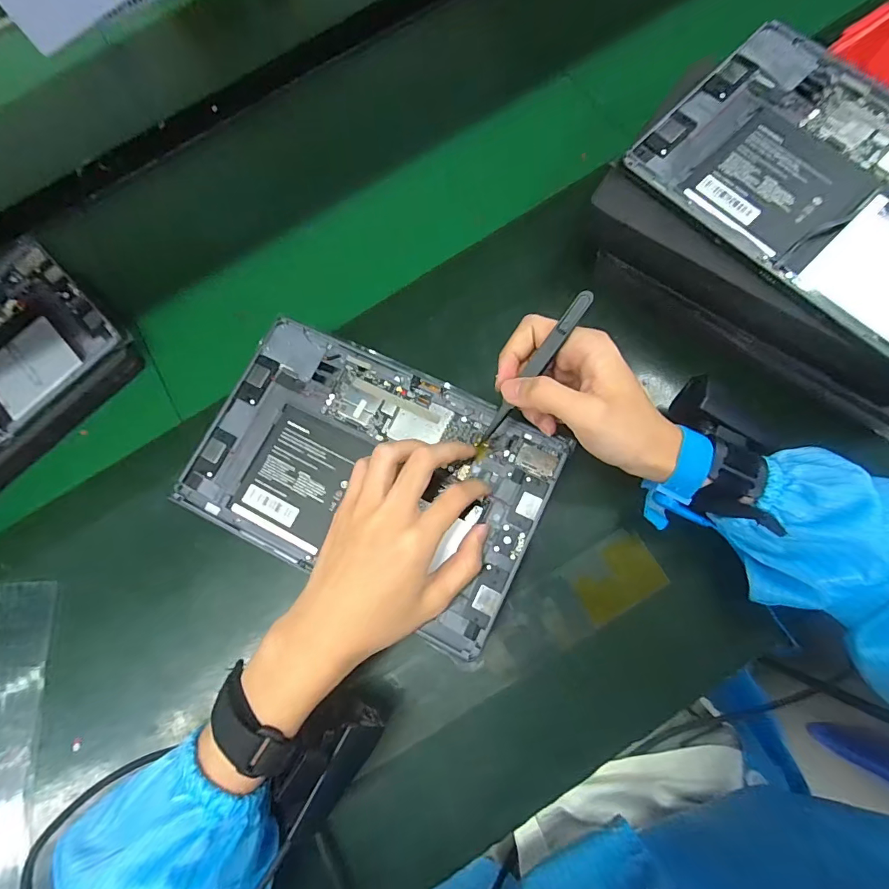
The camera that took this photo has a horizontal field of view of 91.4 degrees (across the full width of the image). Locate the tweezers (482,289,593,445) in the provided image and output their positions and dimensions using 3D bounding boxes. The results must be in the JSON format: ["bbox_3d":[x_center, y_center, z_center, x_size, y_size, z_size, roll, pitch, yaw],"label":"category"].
[{"bbox_3d":[0.055,-0.045,0.272,0.009,0.007,0.111,40,117,13],"label":"tweezers"}]

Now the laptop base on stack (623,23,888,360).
[{"bbox_3d":[0.274,-0.171,0.291,0.178,0.022,0.253,-42,76,-10],"label":"laptop base on stack"}]

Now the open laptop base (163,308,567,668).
[{"bbox_3d":[-0.056,0.018,0.324,0.255,0.016,0.165,25,75,10],"label":"open laptop base"}]

